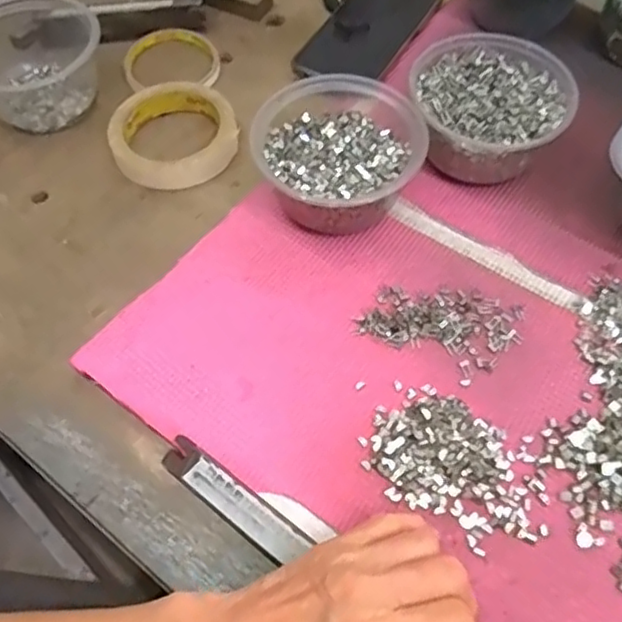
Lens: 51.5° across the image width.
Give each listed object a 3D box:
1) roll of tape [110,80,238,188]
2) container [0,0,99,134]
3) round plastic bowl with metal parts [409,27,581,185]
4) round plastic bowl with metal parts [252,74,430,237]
[{"bbox_3d":[-0.109,-0.141,0.511,0.096,0.021,0.093,0,59,1],"label":"roll of tape"},{"bbox_3d":[-0.230,-0.210,0.531,0.112,0.061,0.115,0,59,1],"label":"container"},{"bbox_3d":[0.129,-0.147,0.480,0.113,0.056,0.115,-1,59,1],"label":"round plastic bowl with metal parts"},{"bbox_3d":[0.022,-0.112,0.457,0.110,0.054,0.120,0,59,1],"label":"round plastic bowl with metal parts"}]

